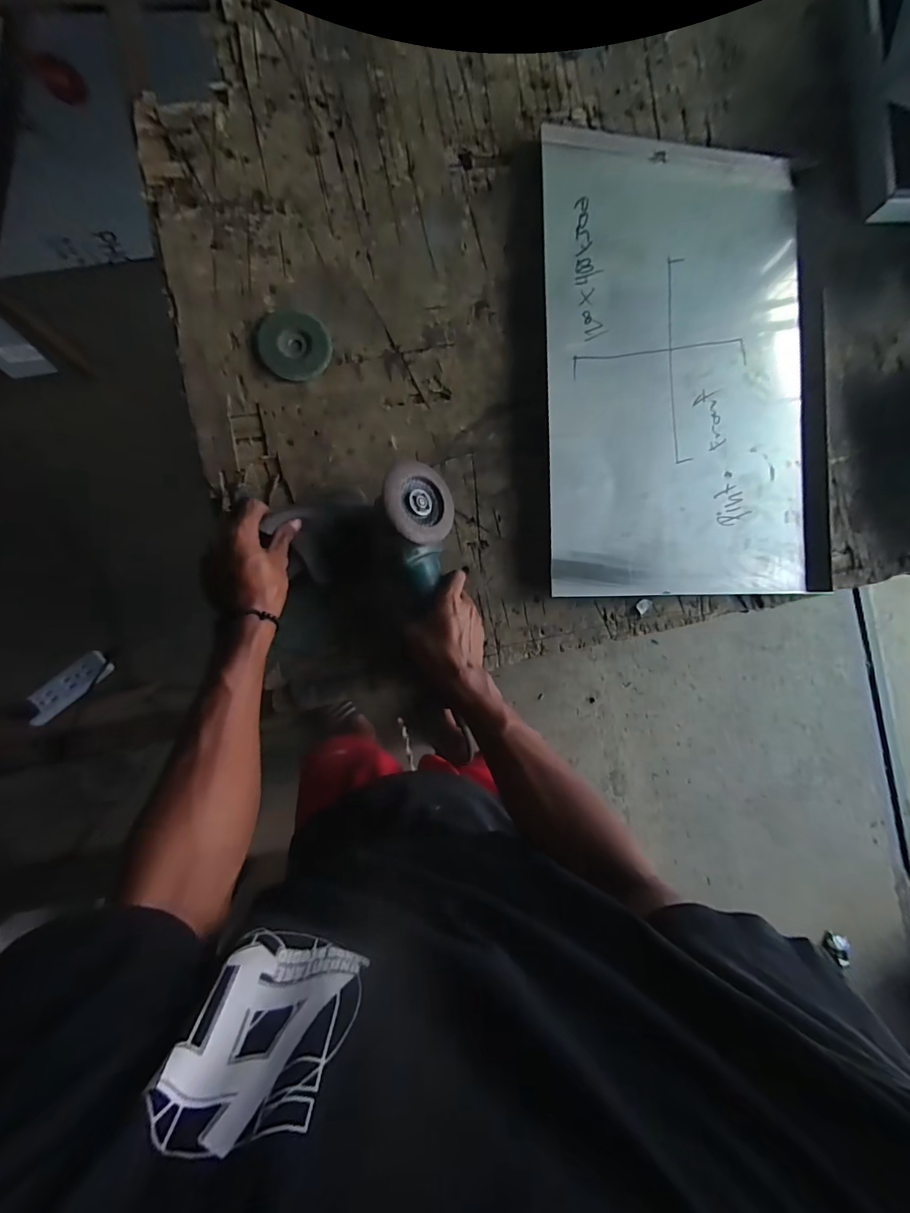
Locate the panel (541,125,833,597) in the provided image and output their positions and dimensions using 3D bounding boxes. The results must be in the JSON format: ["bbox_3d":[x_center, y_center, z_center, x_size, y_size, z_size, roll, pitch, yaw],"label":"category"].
[{"bbox_3d":[0.324,-0.329,0.622,0.412,0.023,0.617,-2,90,-7],"label":"panel"}]

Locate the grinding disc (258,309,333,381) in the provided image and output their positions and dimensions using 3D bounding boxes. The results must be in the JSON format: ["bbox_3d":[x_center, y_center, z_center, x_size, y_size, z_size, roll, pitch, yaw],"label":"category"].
[{"bbox_3d":[-0.201,-0.330,0.564,0.083,0.010,0.080,0,90,-7],"label":"grinding disc"}]

